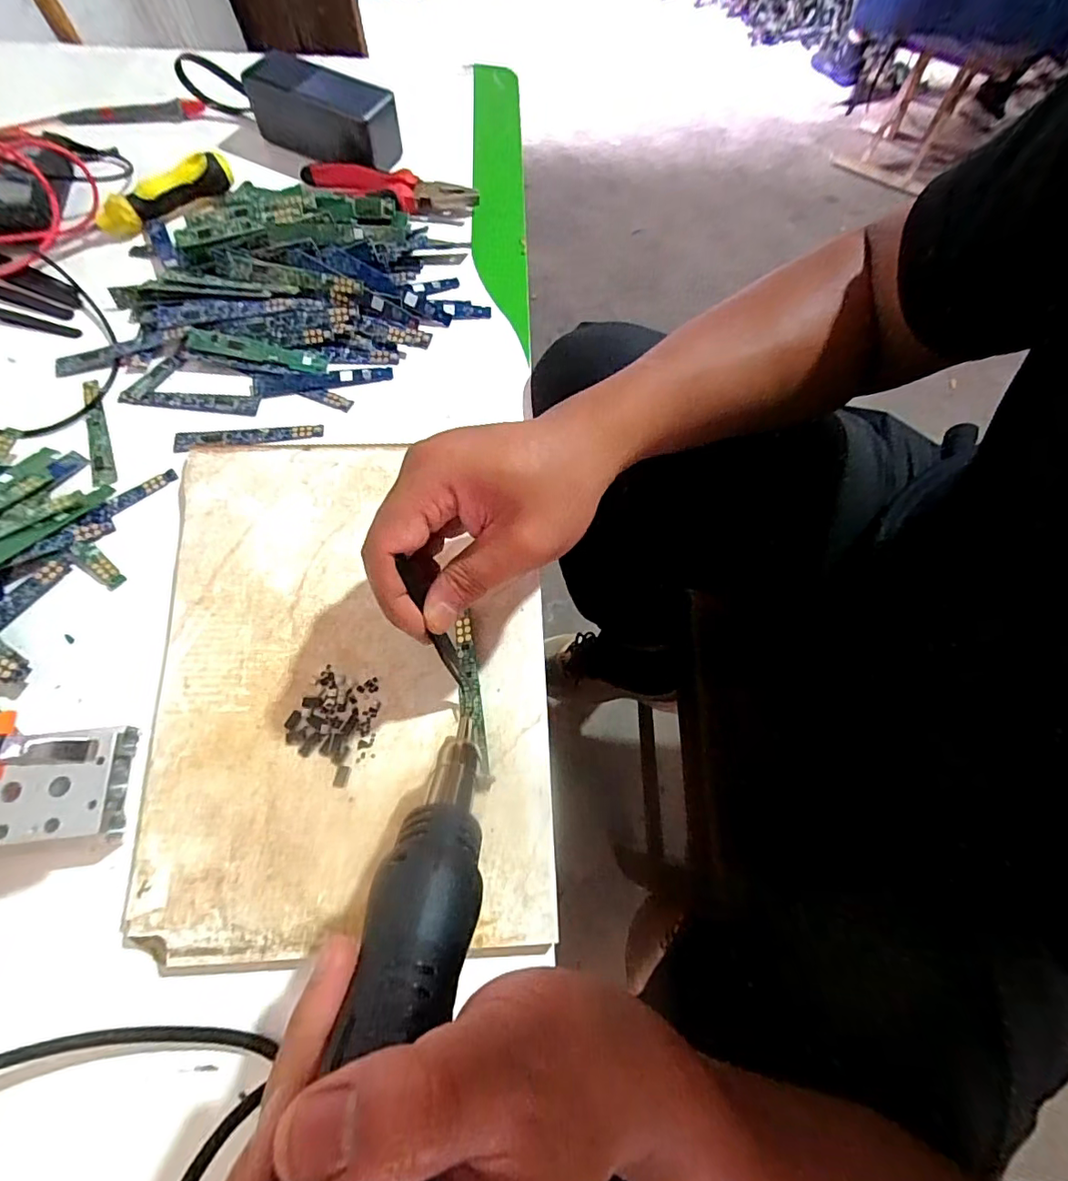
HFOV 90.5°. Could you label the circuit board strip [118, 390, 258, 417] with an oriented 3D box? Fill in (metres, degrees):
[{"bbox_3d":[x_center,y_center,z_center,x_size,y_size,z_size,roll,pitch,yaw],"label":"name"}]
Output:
[{"bbox_3d":[-0.251,-0.139,0.383,0.097,0.004,0.016,4,68,-1],"label":"circuit board strip"}]

